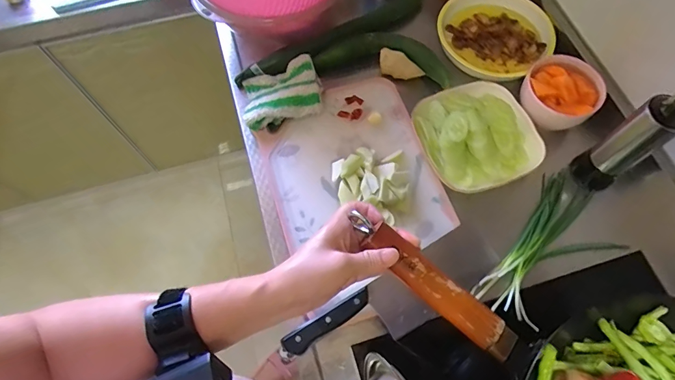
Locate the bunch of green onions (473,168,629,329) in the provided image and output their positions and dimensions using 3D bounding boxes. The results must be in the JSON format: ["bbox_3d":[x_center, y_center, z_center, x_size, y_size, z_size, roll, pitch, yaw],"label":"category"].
[{"bbox_3d":[0.308,0.090,0.564,0.125,0.018,0.237,35,71,15],"label":"bunch of green onions"}]

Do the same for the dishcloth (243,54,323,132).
[{"bbox_3d":[-0.095,-0.161,0.652,0.130,0.025,0.106,-19,68,-7],"label":"dishcloth"}]

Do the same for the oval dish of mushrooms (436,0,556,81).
[{"bbox_3d":[0.280,-0.273,0.697,0.193,0.034,0.172,-1,67,0],"label":"oval dish of mushrooms"}]

